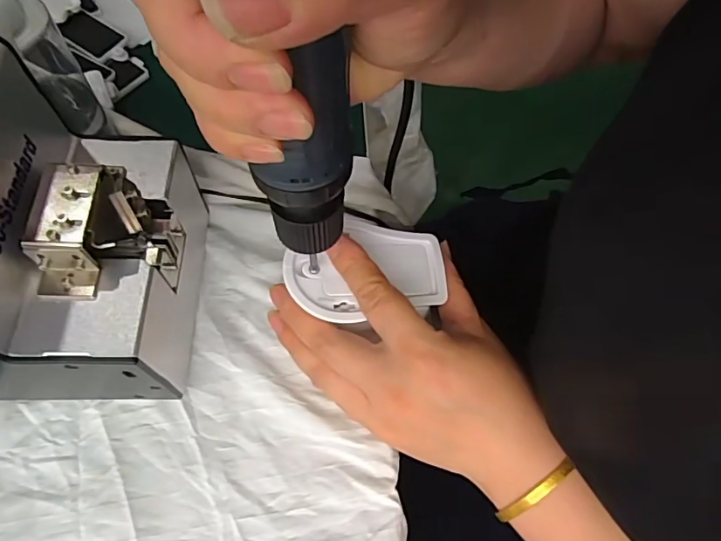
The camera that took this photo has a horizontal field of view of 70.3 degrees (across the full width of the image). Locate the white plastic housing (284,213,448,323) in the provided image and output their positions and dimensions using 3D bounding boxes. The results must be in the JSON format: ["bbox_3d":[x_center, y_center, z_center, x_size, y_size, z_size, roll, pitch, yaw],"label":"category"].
[{"bbox_3d":[0.003,-0.001,0.282,0.085,0.013,0.062,-1,64,-2],"label":"white plastic housing"}]

